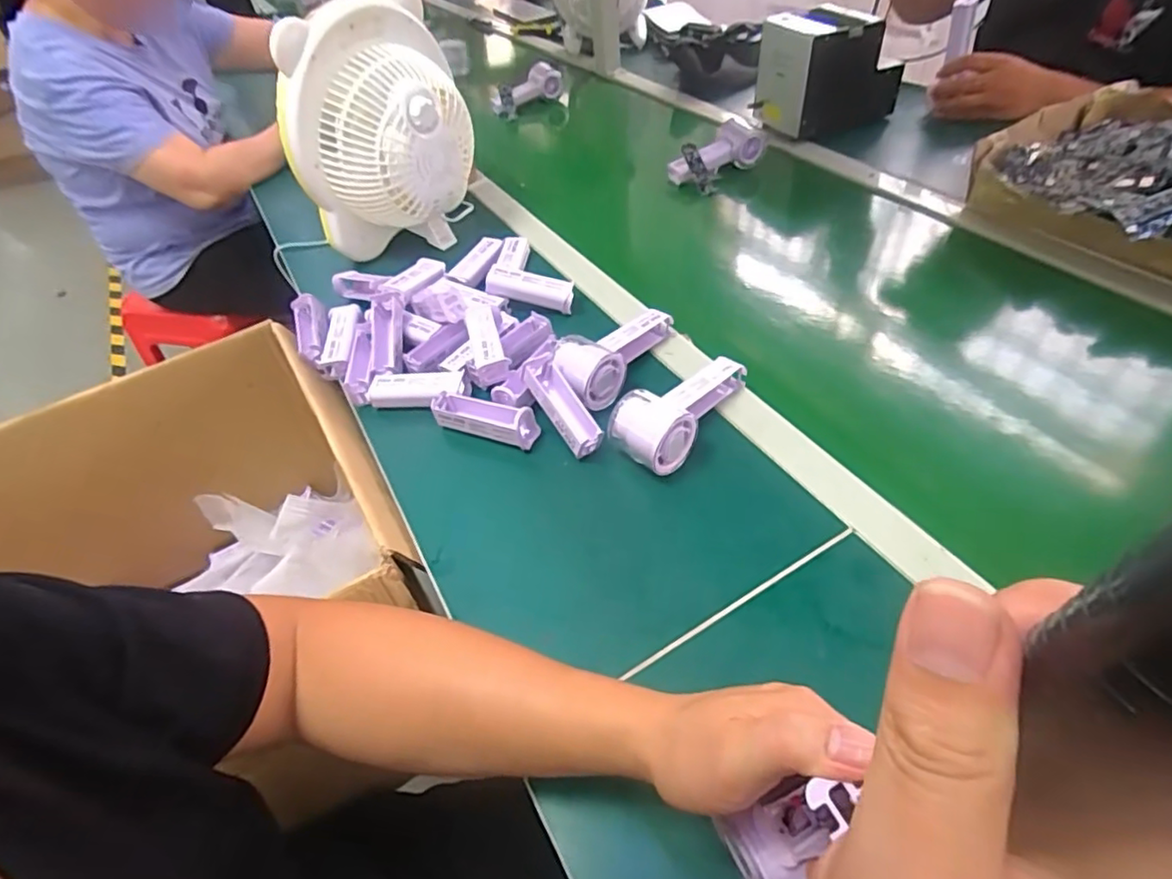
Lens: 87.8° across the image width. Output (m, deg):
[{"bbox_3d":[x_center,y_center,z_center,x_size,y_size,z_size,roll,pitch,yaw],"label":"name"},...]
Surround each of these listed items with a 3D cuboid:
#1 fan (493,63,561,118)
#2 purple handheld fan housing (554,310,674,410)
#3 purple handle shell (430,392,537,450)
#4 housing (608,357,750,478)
[{"bbox_3d":[-0.120,-0.705,1.230,0.152,0.056,0.068,-30,49,-3],"label":"fan"},{"bbox_3d":[0.029,-0.095,0.627,0.071,0.047,0.153,33,59,32],"label":"purple handheld fan housing"},{"bbox_3d":[-0.100,-0.021,0.588,0.108,0.029,0.029,13,50,19],"label":"purple handle shell"},{"bbox_3d":[0.094,-0.031,0.561,0.141,0.056,0.066,-36,53,-24],"label":"housing"}]

